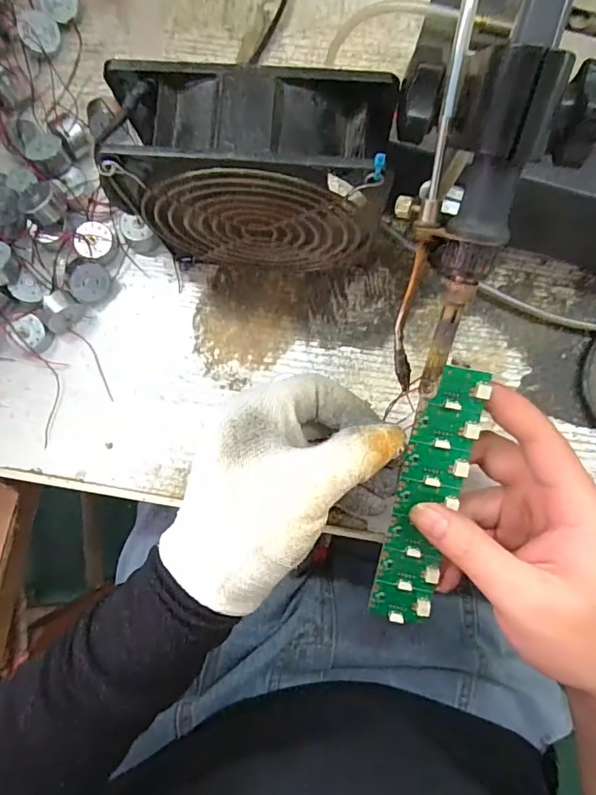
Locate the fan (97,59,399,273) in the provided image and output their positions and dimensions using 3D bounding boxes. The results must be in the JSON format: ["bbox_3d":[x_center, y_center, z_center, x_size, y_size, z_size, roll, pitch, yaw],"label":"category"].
[{"bbox_3d":[-0.019,-0.104,0.243,0.117,0.111,0.047,4,86,1],"label":"fan"}]

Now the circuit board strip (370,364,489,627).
[{"bbox_3d":[0.064,0.053,0.241,0.030,0.008,0.137,12,103,1],"label":"circuit board strip"}]

